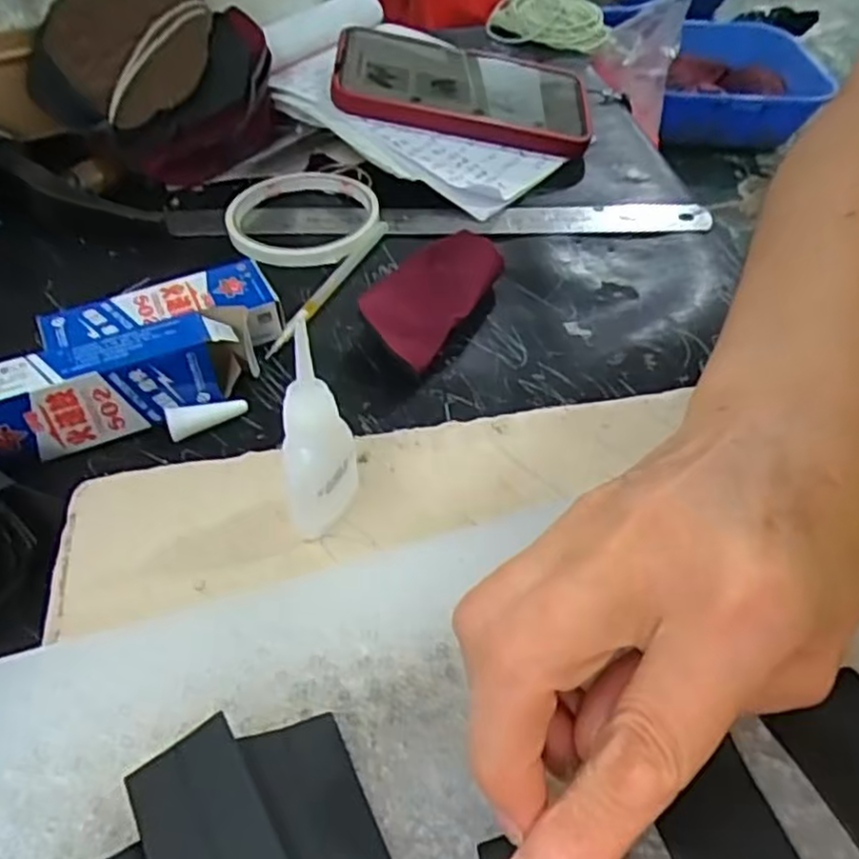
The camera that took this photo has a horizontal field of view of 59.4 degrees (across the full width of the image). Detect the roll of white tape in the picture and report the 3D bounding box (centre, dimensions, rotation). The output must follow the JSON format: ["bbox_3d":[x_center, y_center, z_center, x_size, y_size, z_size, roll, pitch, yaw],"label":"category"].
[{"bbox_3d":[-0.073,-0.124,0.435,0.085,0.010,0.089,0,46,0],"label":"roll of white tape"}]

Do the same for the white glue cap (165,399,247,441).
[{"bbox_3d":[-0.097,-0.007,0.329,0.034,0.011,0.011,-23,50,-21],"label":"white glue cap"}]

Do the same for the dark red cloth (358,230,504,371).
[{"bbox_3d":[0.001,-0.072,0.384,0.052,0.015,0.102,24,50,21],"label":"dark red cloth"}]

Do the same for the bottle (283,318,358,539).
[{"bbox_3d":[-0.035,0.003,0.235,0.019,0.080,0.021,1,46,0],"label":"bottle"}]

